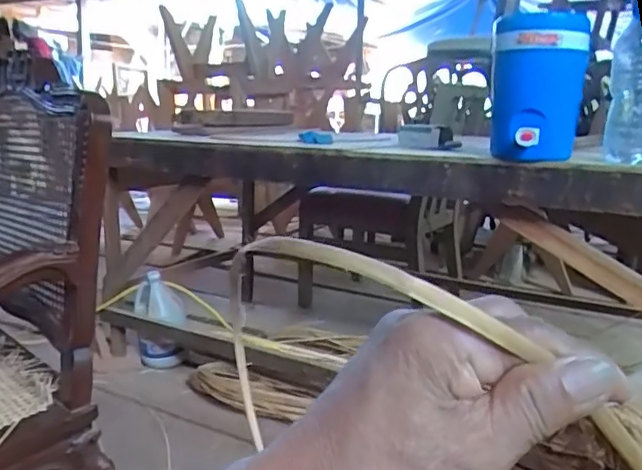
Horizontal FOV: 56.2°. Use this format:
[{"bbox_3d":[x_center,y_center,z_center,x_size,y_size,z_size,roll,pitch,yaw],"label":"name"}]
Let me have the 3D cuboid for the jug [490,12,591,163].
[{"bbox_3d":[0.421,-0.285,1.173,0.173,0.266,0.150,6,13,21],"label":"jug"}]

